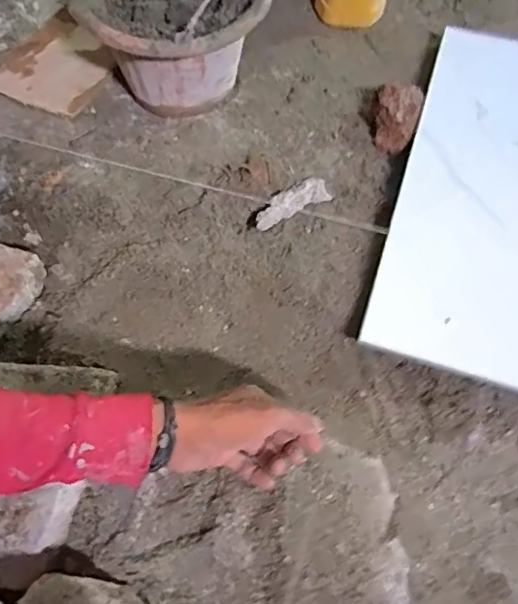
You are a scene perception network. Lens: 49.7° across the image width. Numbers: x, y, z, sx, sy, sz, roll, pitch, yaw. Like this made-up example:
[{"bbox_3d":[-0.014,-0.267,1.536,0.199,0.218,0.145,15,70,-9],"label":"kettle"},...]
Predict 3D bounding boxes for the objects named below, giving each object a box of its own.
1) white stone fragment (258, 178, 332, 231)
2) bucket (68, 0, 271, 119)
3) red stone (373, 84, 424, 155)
[{"bbox_3d":[0.042,-0.127,0.706,0.113,0.023,0.029,-30,63,-17],"label":"white stone fragment"},{"bbox_3d":[-0.111,-0.371,0.773,0.238,0.175,0.244,0,58,0],"label":"bucket"},{"bbox_3d":[0.189,-0.256,0.770,0.062,0.051,0.115,14,59,8],"label":"red stone"}]

